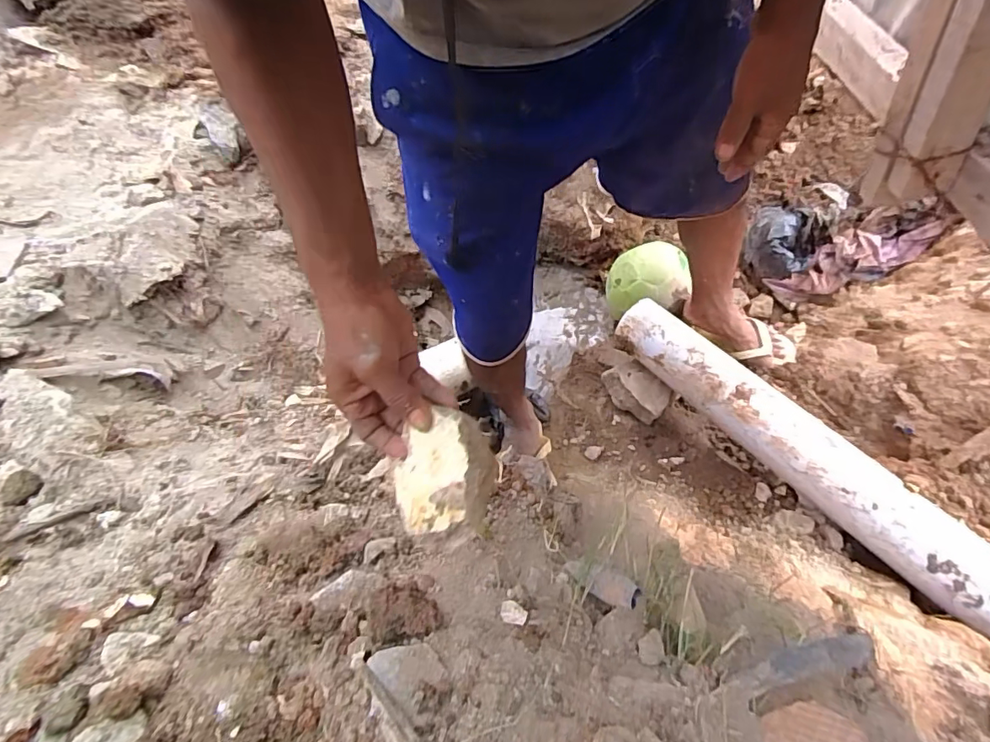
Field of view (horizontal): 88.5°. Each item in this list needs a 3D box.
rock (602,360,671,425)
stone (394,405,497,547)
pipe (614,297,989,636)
[{"bbox_3d":[0.295,0.040,1.074,0.073,0.072,0.146,-37,61,-20],"label":"rock"},{"bbox_3d":[-0.044,0.084,0.407,0.081,0.032,0.096,-2,79,19],"label":"stone"},{"bbox_3d":[0.501,0.115,0.863,0.095,0.085,0.745,-32,60,-17],"label":"pipe"}]

